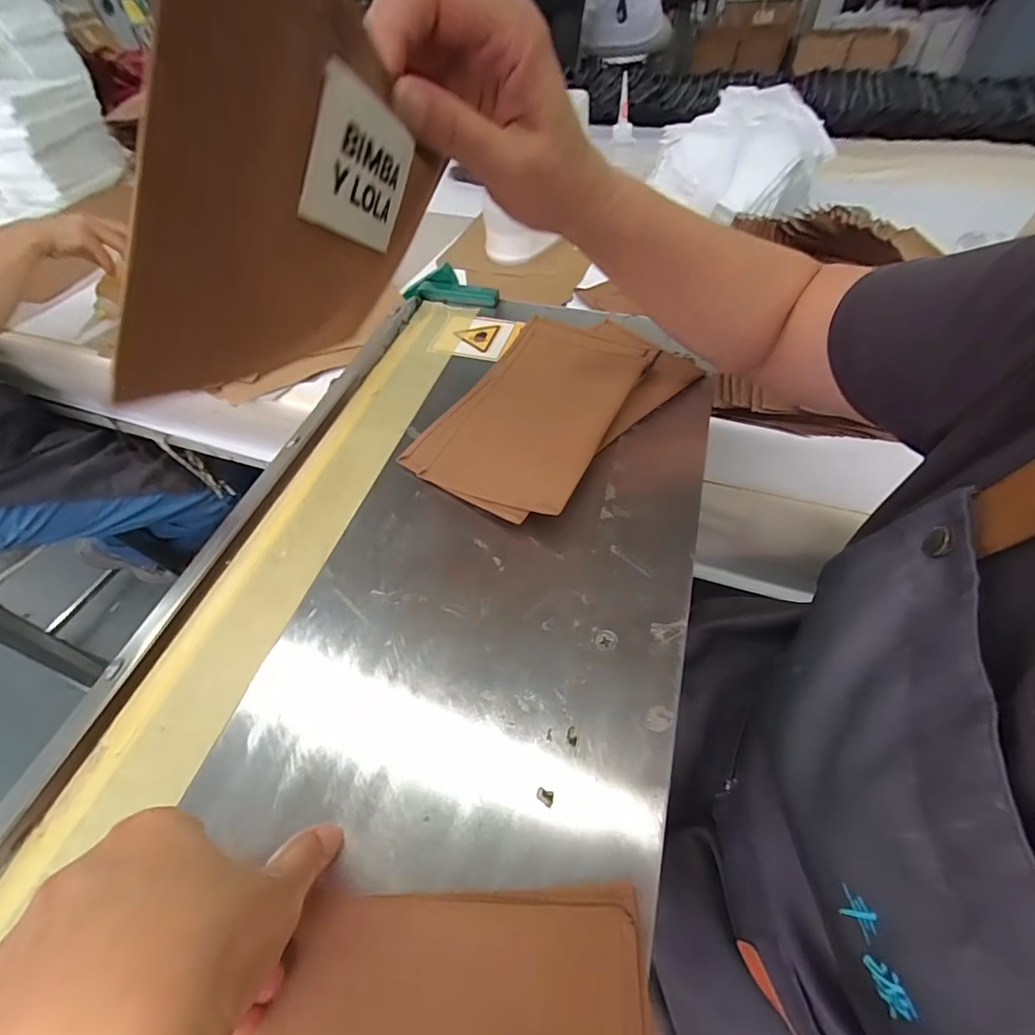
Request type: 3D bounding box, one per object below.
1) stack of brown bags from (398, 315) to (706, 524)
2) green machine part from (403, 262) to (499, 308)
[{"bbox_3d":[0.030,-0.087,0.368,0.137,0.016,0.214,27,60,22],"label":"stack of brown bags"},{"bbox_3d":[-0.069,-0.226,0.477,0.107,0.029,0.034,12,56,13],"label":"green machine part"}]

